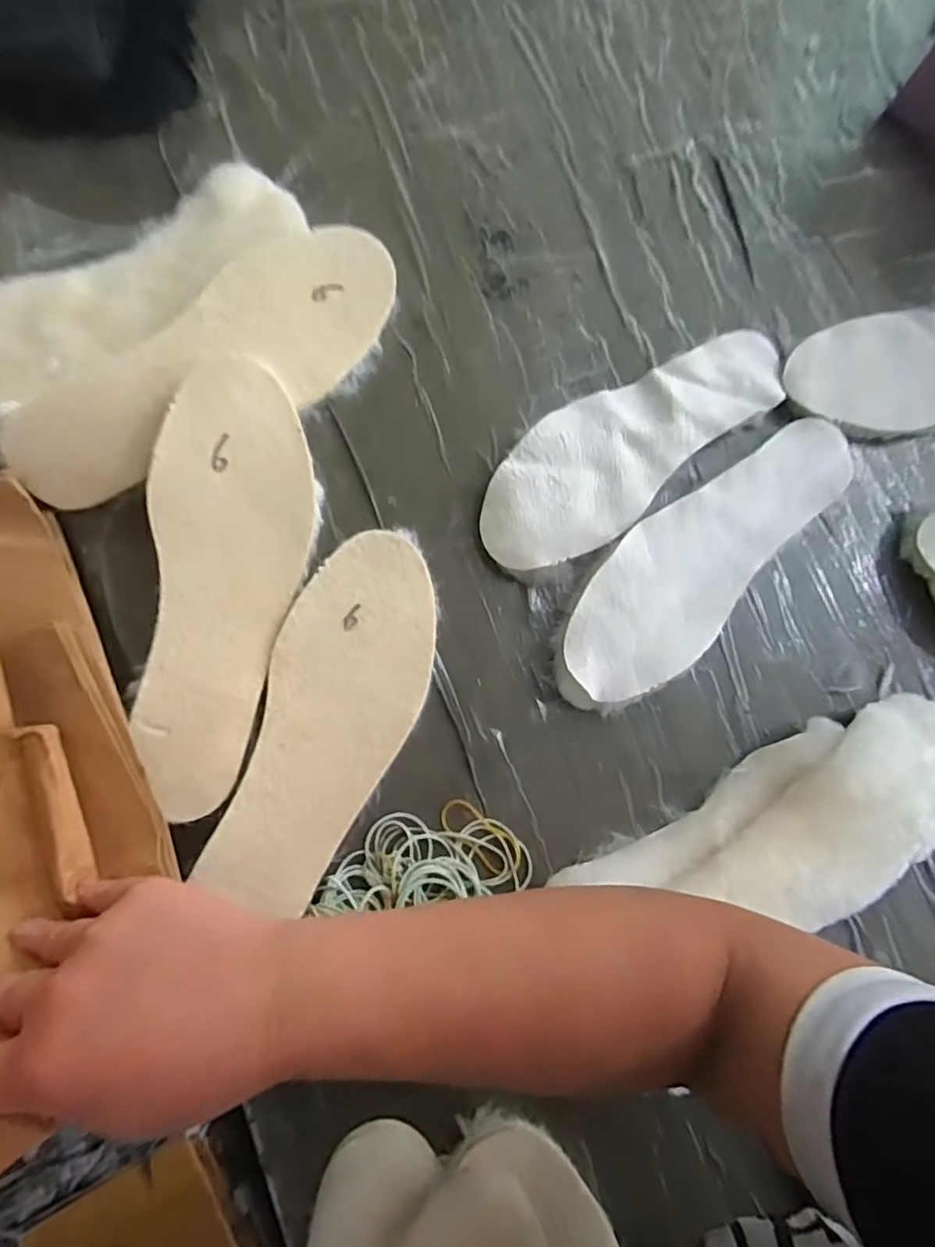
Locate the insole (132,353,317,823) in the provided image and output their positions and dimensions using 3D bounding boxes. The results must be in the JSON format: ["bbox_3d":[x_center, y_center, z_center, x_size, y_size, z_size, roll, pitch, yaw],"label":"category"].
[{"bbox_3d":[-0.144,-0.024,0.355,0.091,0.014,0.261,2,86,-15],"label":"insole"}]

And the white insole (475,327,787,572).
[{"bbox_3d":[0.122,-0.131,0.417,0.262,0.020,0.091,-35,86,-9],"label":"white insole"}]

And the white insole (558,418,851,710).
[{"bbox_3d":[0.167,-0.050,0.405,0.274,0.016,0.088,-43,87,-10],"label":"white insole"}]

